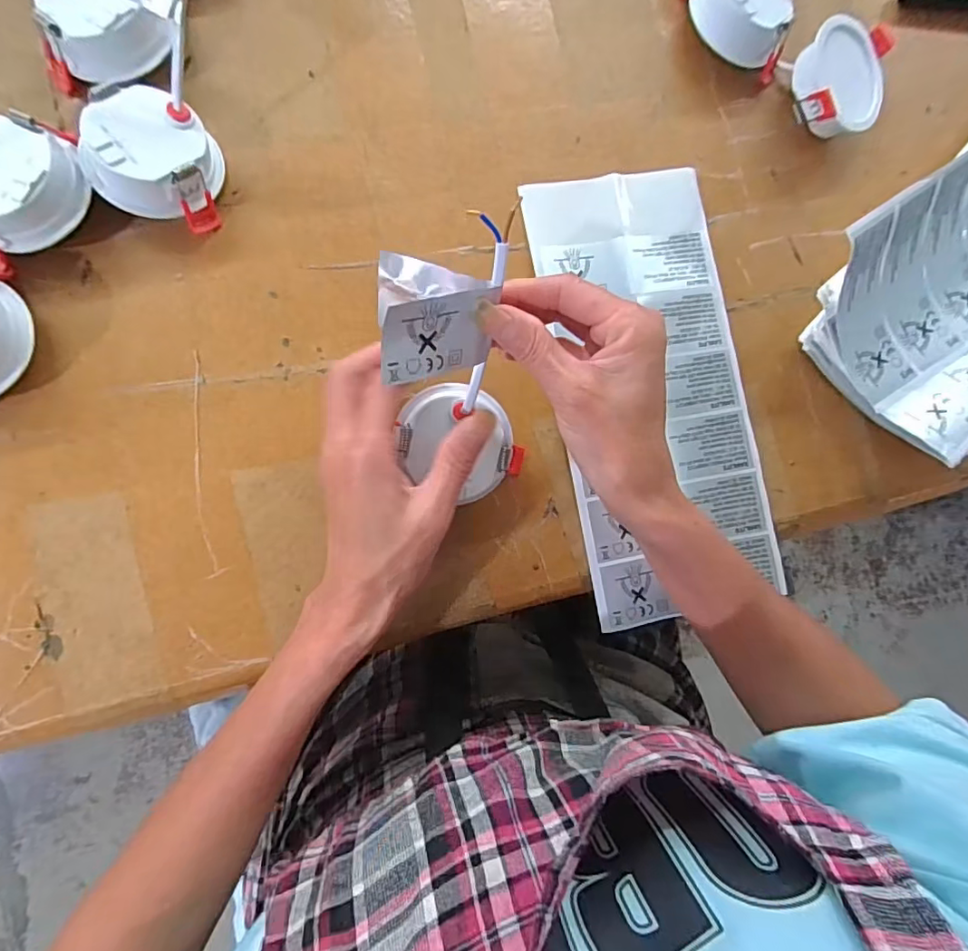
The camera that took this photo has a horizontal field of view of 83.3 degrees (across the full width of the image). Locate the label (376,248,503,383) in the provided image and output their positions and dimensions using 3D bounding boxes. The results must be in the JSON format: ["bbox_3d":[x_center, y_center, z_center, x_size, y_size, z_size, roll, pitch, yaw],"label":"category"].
[{"bbox_3d":[-0.027,-0.076,0.254,0.061,0.042,0.045,-23,50,-25],"label":"label"}]

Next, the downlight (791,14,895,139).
[{"bbox_3d":[0.244,-0.270,0.374,0.067,0.033,0.071,-1,93,-21],"label":"downlight"}]

